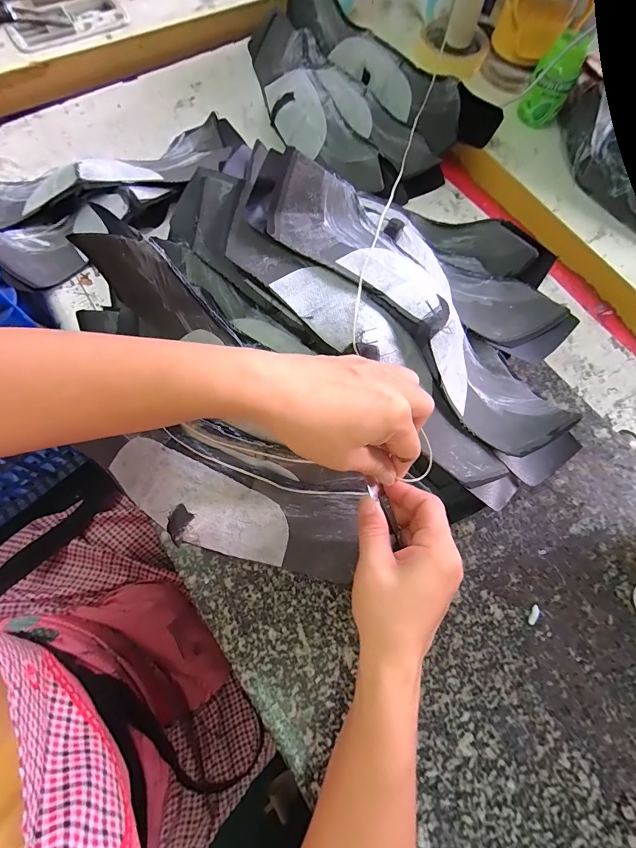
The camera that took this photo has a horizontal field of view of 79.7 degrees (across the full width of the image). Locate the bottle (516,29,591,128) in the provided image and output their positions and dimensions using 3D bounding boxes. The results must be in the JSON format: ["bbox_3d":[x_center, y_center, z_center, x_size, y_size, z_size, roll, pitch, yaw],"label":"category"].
[{"bbox_3d":[0.277,-0.405,0.452,0.050,0.080,0.047,26,72,6],"label":"bottle"}]

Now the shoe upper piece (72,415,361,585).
[{"bbox_3d":[-0.062,0.056,0.291,0.207,0.060,0.083,23,72,-11],"label":"shoe upper piece"}]

